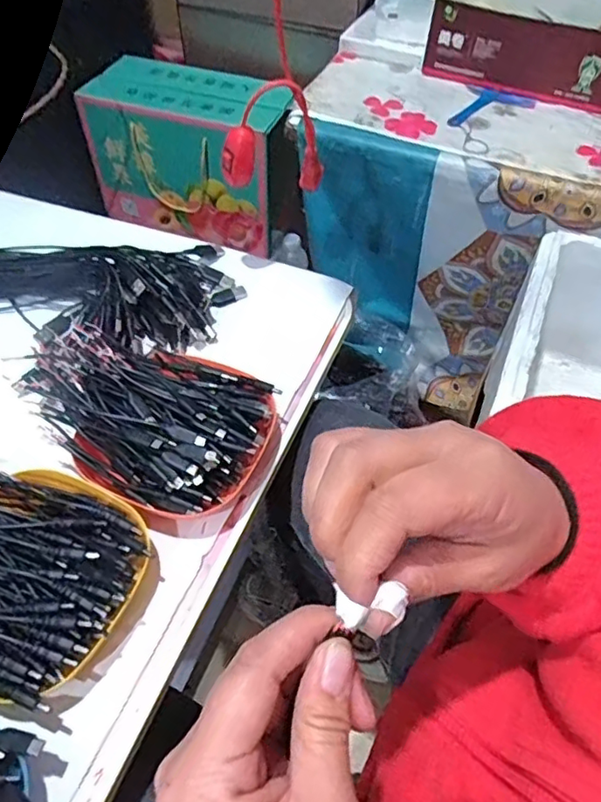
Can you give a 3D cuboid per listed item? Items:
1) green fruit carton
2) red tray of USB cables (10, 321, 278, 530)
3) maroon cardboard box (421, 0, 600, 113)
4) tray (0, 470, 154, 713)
[{"bbox_3d":[-0.187,-0.425,1.019,0.319,0.233,0.145,16,54,11],"label":"green fruit carton"},{"bbox_3d":[-0.114,0.012,0.455,0.186,0.064,0.131,26,57,17],"label":"red tray of USB cables"},{"bbox_3d":[0.287,-0.446,0.762,0.248,0.099,0.030,20,55,13],"label":"maroon cardboard box"},{"bbox_3d":[-0.186,0.106,0.380,0.164,0.052,0.133,25,57,17],"label":"tray"}]

